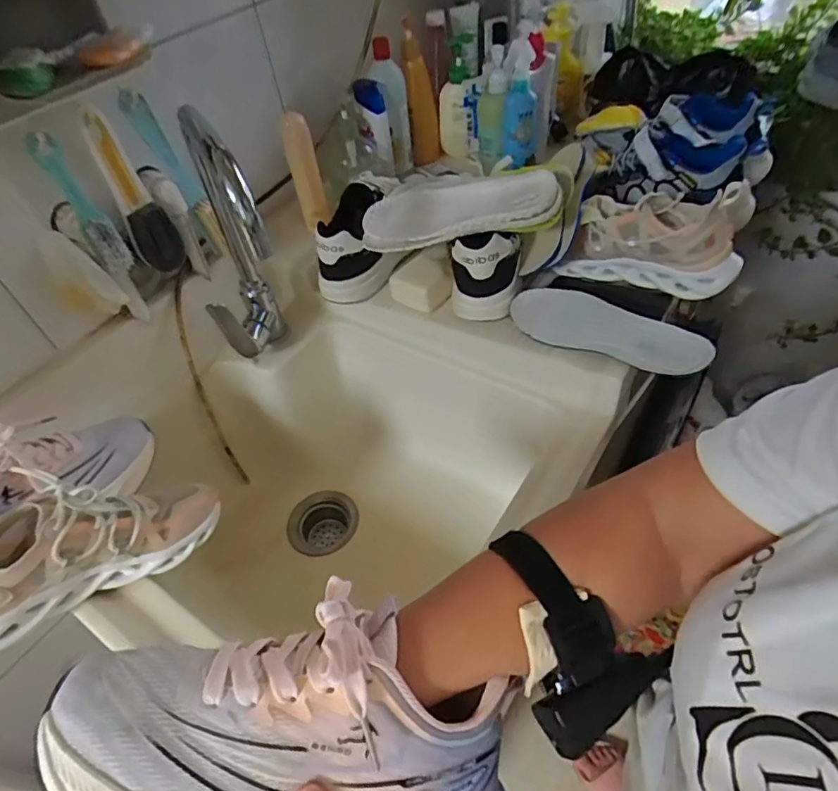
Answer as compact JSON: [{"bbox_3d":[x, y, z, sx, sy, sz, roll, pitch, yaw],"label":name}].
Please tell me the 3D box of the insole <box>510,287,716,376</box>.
[{"bbox_3d":[0.214,-0.078,0.617,0.223,0.012,0.072,23,73,29],"label":"insole"}]

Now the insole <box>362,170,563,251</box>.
[{"bbox_3d":[0.046,-0.220,0.634,0.238,0.025,0.096,4,67,32],"label":"insole"}]

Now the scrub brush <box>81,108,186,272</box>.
[{"bbox_3d":[-0.326,-0.228,0.623,0.032,0.180,0.044,24,56,26],"label":"scrub brush"}]

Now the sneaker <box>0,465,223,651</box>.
[{"bbox_3d":[-0.329,0.135,0.517,0.241,0.132,0.086,-34,51,-24],"label":"sneaker"}]

